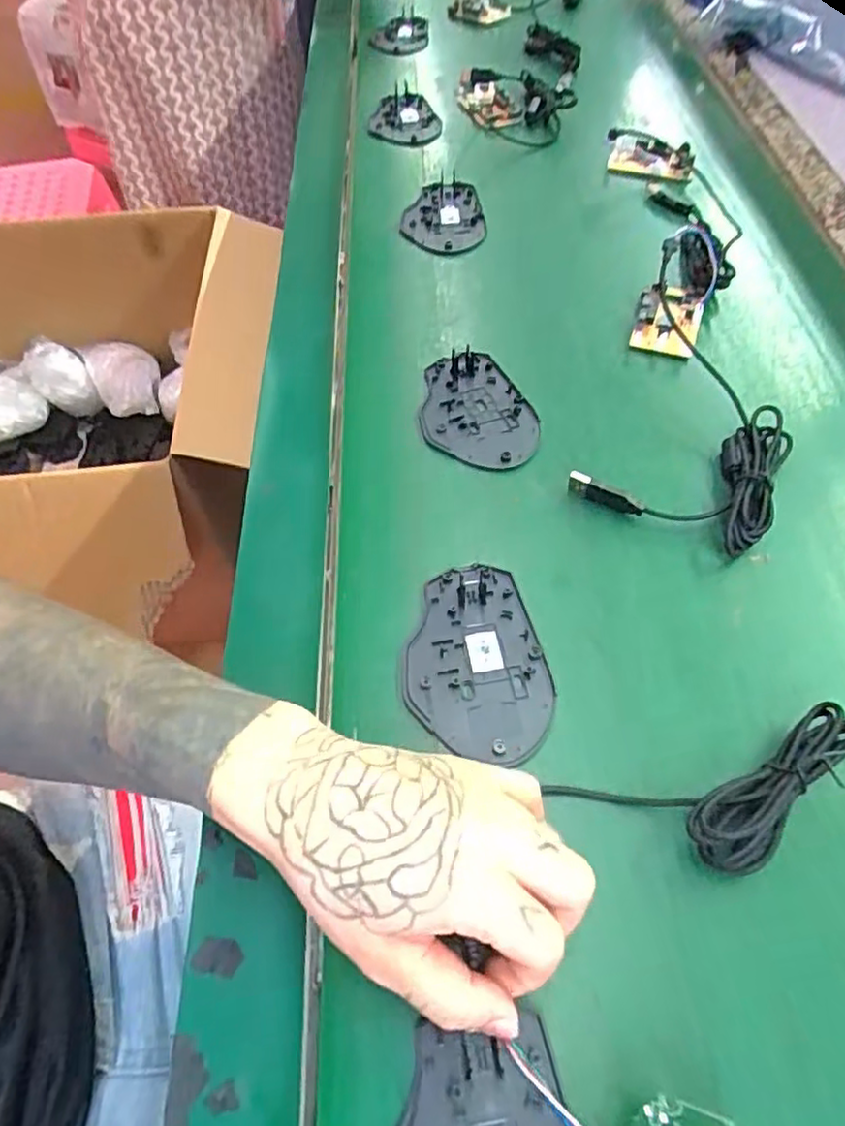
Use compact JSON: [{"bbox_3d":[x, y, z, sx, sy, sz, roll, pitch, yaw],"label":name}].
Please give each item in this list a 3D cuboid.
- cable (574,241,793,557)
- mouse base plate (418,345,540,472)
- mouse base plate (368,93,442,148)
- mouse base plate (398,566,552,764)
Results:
[{"bbox_3d":[0.180,-0.091,0.423,0.113,0.023,0.178,25,59,16],"label":"cable"},{"bbox_3d":[0.034,-0.103,0.446,0.072,0.007,0.108,-19,58,-12],"label":"mouse base plate"},{"bbox_3d":[-0.015,-0.484,0.711,0.073,0.012,0.110,5,58,6],"label":"mouse base plate"},{"bbox_3d":[0.026,0.049,0.340,0.071,0.004,0.106,-8,56,-5],"label":"mouse base plate"}]

